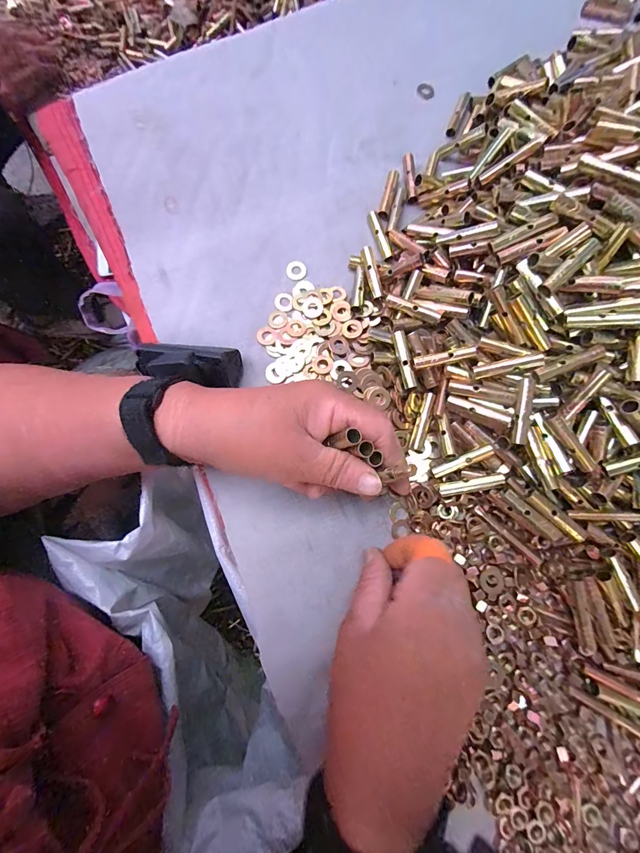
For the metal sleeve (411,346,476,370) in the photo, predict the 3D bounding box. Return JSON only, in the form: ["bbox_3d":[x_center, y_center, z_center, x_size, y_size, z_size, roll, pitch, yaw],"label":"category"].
[{"bbox_3d":[0.089,-0.049,0.255,0.044,0.009,0.009,-11,79,-2],"label":"metal sleeve"}]

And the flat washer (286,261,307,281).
[{"bbox_3d":[-0.020,-0.132,0.302,0.017,0.004,0.019,-17,80,-3],"label":"flat washer"}]

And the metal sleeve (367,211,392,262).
[{"bbox_3d":[0.051,-0.160,0.303,0.010,0.012,0.044,-19,80,-4],"label":"metal sleeve"}]

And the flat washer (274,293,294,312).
[{"bbox_3d":[-0.030,-0.102,0.293,0.015,0.004,0.016,0,79,0],"label":"flat washer"}]

